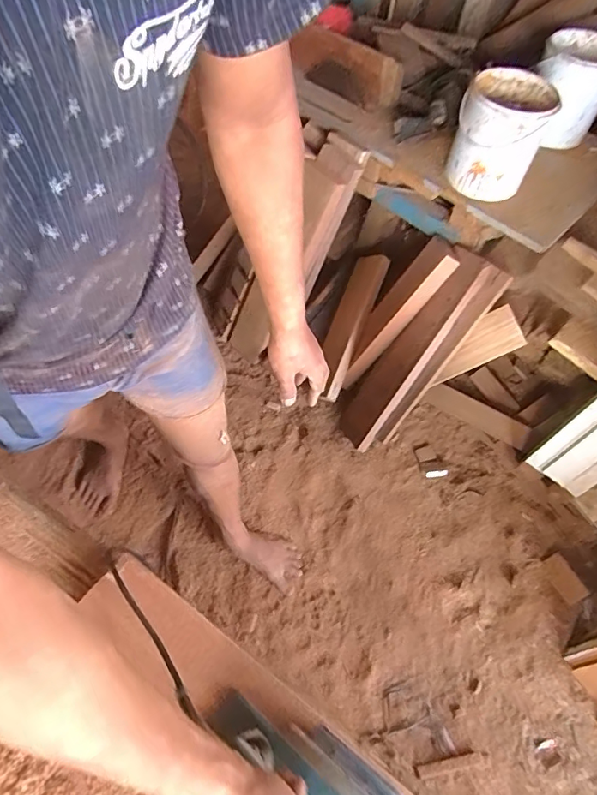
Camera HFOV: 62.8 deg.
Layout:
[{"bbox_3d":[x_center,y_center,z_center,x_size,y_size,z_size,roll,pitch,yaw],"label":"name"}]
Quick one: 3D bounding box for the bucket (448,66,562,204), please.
[{"bbox_3d":[0.432,-0.577,1.069,0.180,0.187,0.198,1,63,-3],"label":"bucket"}]

